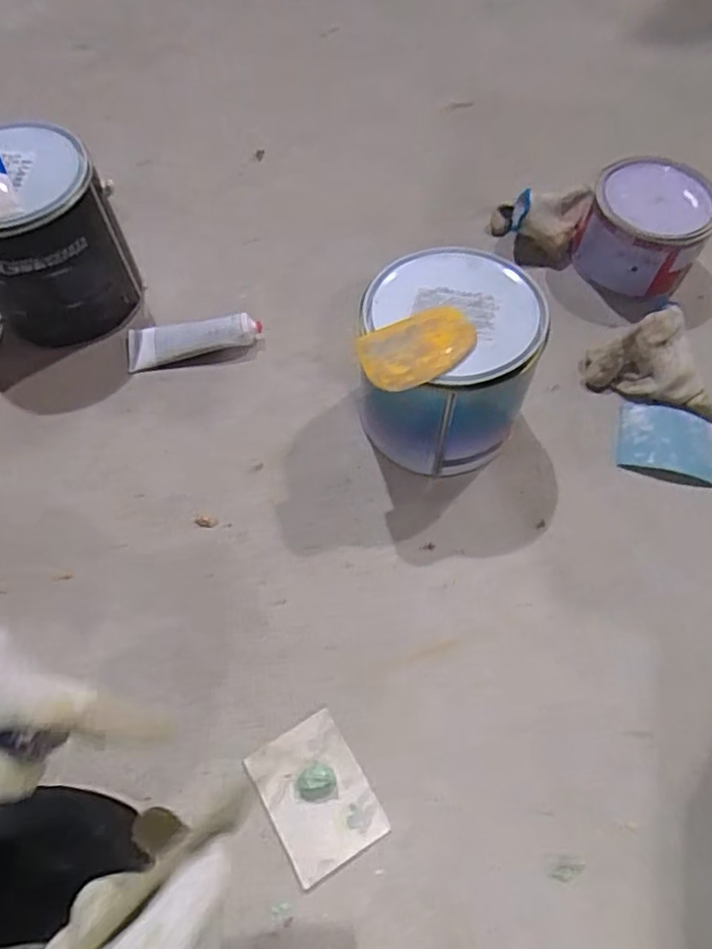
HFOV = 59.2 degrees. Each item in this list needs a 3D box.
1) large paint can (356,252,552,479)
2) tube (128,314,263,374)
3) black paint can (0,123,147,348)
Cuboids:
[{"bbox_3d":[0.083,-0.102,0.588,0.149,0.154,0.152,-5,62,-2],"label":"large paint can"},{"bbox_3d":[-0.179,-0.147,0.691,0.145,0.028,0.047,-7,62,-4],"label":"tube"},{"bbox_3d":[-0.329,-0.240,0.656,0.154,0.175,0.144,0,62,0],"label":"black paint can"}]

